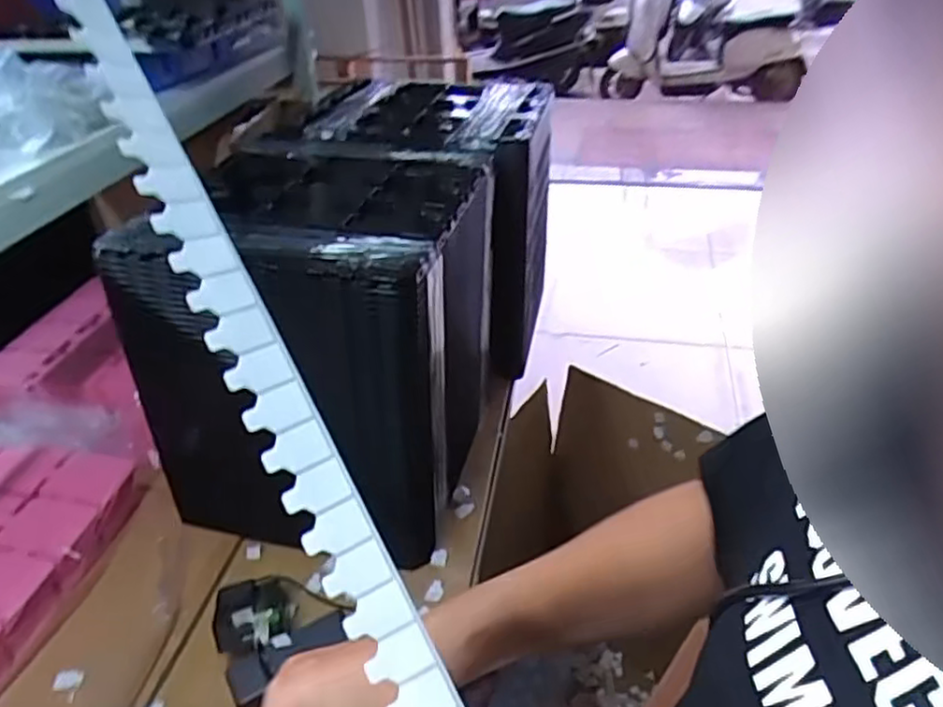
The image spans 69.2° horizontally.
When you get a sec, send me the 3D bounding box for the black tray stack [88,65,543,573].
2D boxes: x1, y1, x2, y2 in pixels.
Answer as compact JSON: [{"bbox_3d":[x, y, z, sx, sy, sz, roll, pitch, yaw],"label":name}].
[{"bbox_3d":[-0.122,-0.102,1.001,0.336,0.412,0.672,9,36,16],"label":"black tray stack"}]

